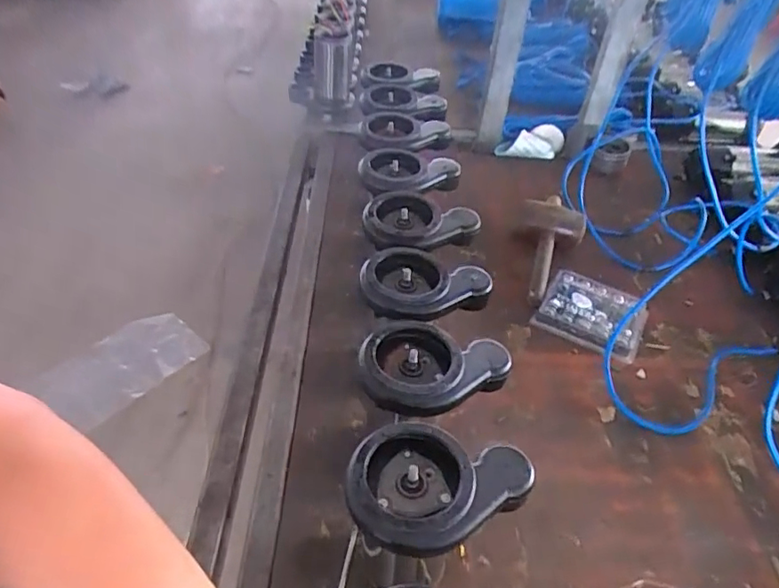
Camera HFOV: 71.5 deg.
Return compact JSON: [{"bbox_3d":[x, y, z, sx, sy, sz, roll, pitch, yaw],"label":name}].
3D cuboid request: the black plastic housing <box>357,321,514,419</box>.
[{"bbox_3d":[0.042,0.081,0.612,0.171,0.039,0.124,-23,49,-26],"label":"black plastic housing"}]

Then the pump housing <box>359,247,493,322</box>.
[{"bbox_3d":[0.046,-0.008,0.704,0.171,0.035,0.125,9,43,5],"label":"pump housing"}]

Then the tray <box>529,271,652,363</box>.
[{"bbox_3d":[0.349,0.032,0.924,0.168,0.027,0.151,24,47,20],"label":"tray"}]

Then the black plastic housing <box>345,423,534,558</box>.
[{"bbox_3d":[0.045,0.179,0.489,0.163,0.029,0.113,7,43,3],"label":"black plastic housing"}]

